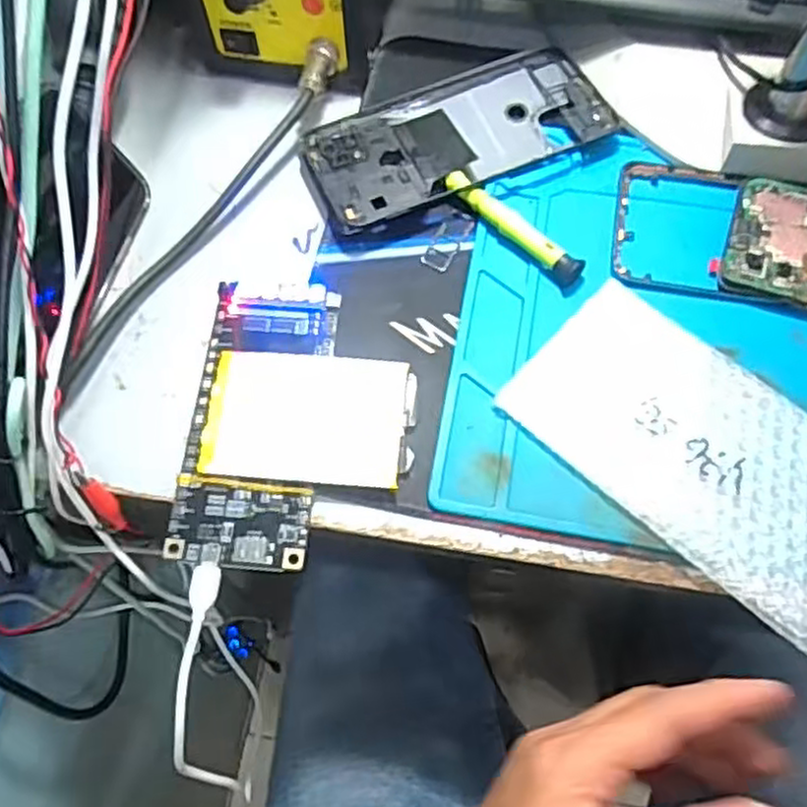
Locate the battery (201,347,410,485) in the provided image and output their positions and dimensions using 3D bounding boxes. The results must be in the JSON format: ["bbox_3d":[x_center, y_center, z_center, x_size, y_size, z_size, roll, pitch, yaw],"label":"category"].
[{"bbox_3d":[-0.045,0.006,0.338,0.090,0.004,0.062,3,71,3],"label":"battery"}]

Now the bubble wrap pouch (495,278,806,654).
[{"bbox_3d":[0.136,0.020,0.327,0.170,0.011,0.091,40,73,18],"label":"bubble wrap pouch"}]

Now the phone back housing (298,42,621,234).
[{"bbox_3d":[0.028,-0.151,0.403,0.167,0.015,0.075,-24,67,-9],"label":"phone back housing"}]

